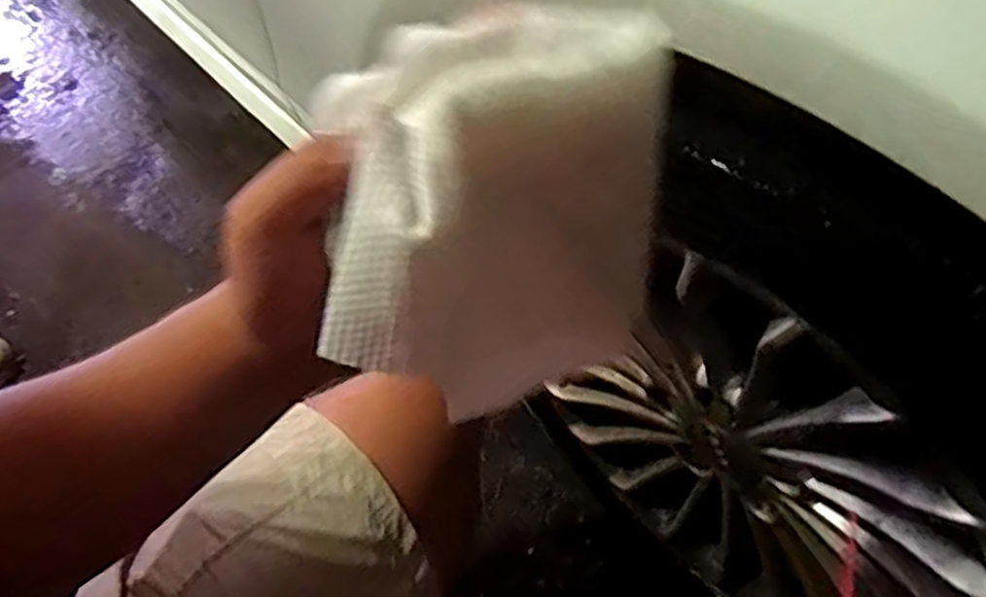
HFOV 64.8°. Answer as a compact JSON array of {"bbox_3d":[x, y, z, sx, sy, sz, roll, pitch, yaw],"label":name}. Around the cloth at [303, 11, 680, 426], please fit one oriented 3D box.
[{"bbox_3d":[-0.006,-0.028,0.321,0.140,0.162,0.065,-15,34,-15],"label":"cloth"}]

